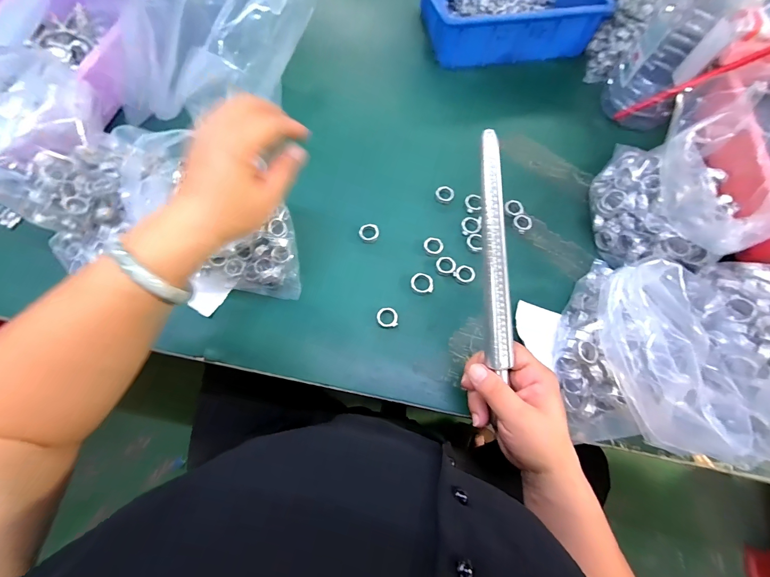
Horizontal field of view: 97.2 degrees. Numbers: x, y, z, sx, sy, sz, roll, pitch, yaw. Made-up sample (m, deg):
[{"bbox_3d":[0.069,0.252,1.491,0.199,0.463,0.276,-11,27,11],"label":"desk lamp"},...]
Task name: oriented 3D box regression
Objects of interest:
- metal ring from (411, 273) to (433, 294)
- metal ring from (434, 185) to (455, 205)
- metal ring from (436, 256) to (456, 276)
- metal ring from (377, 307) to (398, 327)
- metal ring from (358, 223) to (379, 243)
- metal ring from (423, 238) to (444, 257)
[{"bbox_3d":[0.040,-0.006,0.369,0.023,0.006,0.023,1,69,-2],"label":"metal ring"},{"bbox_3d":[0.073,-0.116,0.414,0.022,0.004,0.023,1,69,-2],"label":"metal ring"},{"bbox_3d":[0.068,-0.025,0.378,0.022,0.004,0.021,1,69,-2],"label":"metal ring"},{"bbox_3d":[0.002,0.030,0.355,0.021,0.004,0.021,1,69,-2],"label":"metal ring"},{"bbox_3d":[-0.018,-0.065,0.390,0.023,0.004,0.024,1,69,-2],"label":"metal ring"},{"bbox_3d":[0.055,-0.048,0.385,0.022,0.004,0.023,1,69,-2],"label":"metal ring"}]

